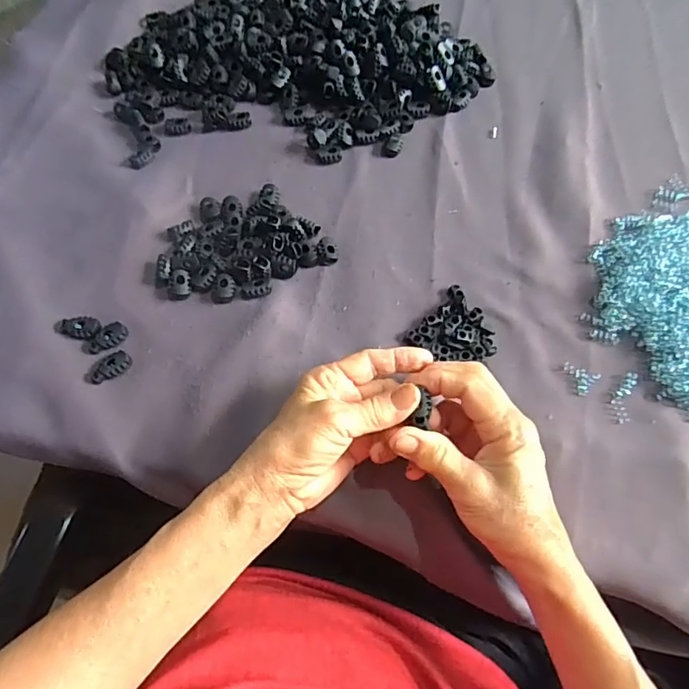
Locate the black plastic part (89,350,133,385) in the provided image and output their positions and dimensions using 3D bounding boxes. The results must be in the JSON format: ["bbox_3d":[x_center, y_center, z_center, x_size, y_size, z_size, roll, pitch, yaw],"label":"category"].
[{"bbox_3d":[-0.169,0.017,0.364,0.031,0.004,0.016,-36,70,-15],"label":"black plastic part"}]

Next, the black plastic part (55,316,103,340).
[{"bbox_3d":[-0.198,-0.014,0.376,0.034,0.005,0.018,12,66,6],"label":"black plastic part"}]

